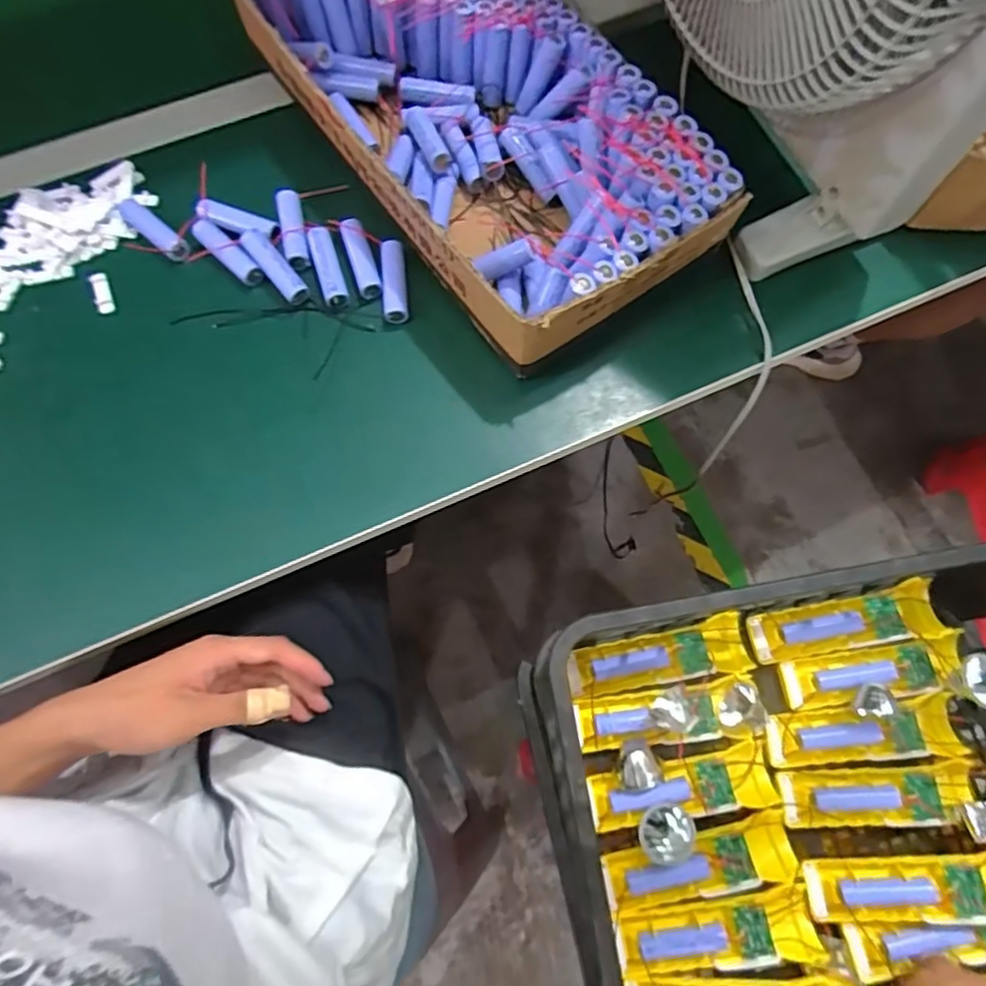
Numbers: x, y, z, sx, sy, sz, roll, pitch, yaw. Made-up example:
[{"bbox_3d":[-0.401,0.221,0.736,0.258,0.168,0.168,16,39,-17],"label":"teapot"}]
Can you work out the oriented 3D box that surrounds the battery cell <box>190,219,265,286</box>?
[{"bbox_3d":[-0.213,-0.191,0.502,0.069,0.018,0.016,43,77,12],"label":"battery cell"}]

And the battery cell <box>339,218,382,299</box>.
[{"bbox_3d":[-0.106,-0.188,0.501,0.018,0.017,0.070,-17,73,-5],"label":"battery cell"}]

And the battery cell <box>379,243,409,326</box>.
[{"bbox_3d":[-0.079,-0.167,0.498,0.018,0.023,0.065,-6,72,-2],"label":"battery cell"}]

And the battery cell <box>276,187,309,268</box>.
[{"bbox_3d":[-0.163,-0.216,0.509,0.018,0.019,0.067,-12,73,-4],"label":"battery cell"}]

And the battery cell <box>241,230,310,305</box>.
[{"bbox_3d":[-0.173,-0.180,0.496,0.020,0.014,0.070,-40,85,-13],"label":"battery cell"}]

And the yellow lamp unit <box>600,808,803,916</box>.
[{"bbox_3d":[0.165,0.300,0.502,0.150,0.027,0.047,-13,73,-4],"label":"yellow lamp unit"}]

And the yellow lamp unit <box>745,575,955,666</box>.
[{"bbox_3d":[0.309,0.115,0.550,0.155,0.034,0.048,-11,73,-3],"label":"yellow lamp unit"}]

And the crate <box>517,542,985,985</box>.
[{"bbox_3d":[0.280,0.348,0.428,0.406,0.154,0.567,-12,73,-4],"label":"crate"}]

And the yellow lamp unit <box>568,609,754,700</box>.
[{"bbox_3d":[0.148,0.146,0.554,0.162,0.028,0.045,-11,73,-3],"label":"yellow lamp unit"}]

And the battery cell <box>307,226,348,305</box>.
[{"bbox_3d":[-0.131,-0.181,0.496,0.019,0.023,0.064,-17,73,-5],"label":"battery cell"}]

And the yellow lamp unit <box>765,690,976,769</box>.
[{"bbox_3d":[0.312,0.202,0.530,0.161,0.021,0.048,-4,72,-1],"label":"yellow lamp unit"}]

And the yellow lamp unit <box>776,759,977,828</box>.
[{"bbox_3d":[0.314,0.249,0.514,0.152,0.020,0.044,-4,72,-1],"label":"yellow lamp unit"}]

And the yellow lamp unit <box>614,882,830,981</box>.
[{"bbox_3d":[0.173,0.346,0.489,0.150,0.021,0.045,-8,72,-2],"label":"yellow lamp unit"}]

